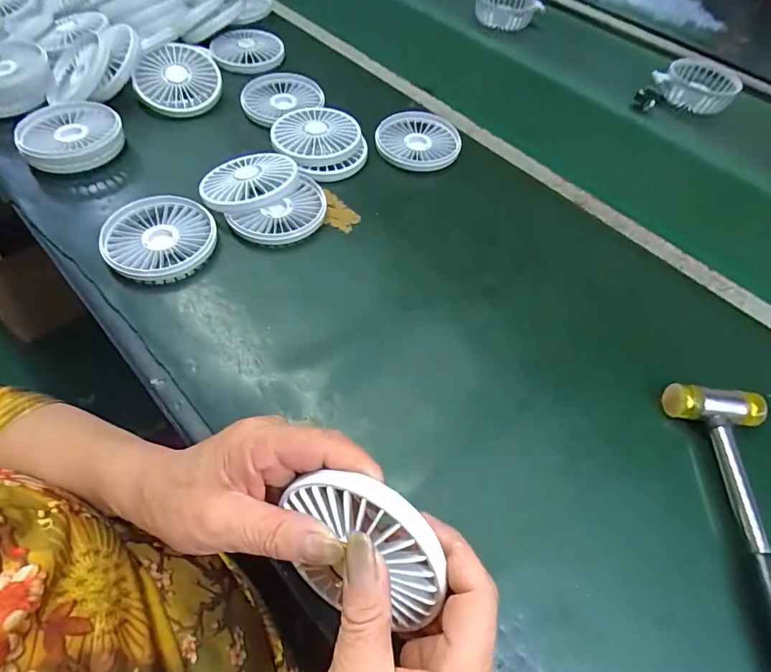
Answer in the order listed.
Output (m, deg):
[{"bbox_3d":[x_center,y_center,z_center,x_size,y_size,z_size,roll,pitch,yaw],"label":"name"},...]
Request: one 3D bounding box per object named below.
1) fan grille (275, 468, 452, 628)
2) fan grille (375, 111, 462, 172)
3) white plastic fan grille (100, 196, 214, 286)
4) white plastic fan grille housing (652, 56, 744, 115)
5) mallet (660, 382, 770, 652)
[{"bbox_3d":[-0.011,0.099,0.212,0.078,0.083,0.011,9,23,24],"label":"fan grille"},{"bbox_3d":[0.039,-0.218,0.502,0.086,0.023,0.083,2,55,-3],"label":"fan grille"},{"bbox_3d":[-0.187,-0.079,0.379,0.081,0.022,0.083,2,55,-3],"label":"white plastic fan grille"},{"bbox_3d":[0.428,-0.342,0.634,0.098,0.040,0.102,37,60,20],"label":"white plastic fan grille housing"},{"bbox_3d":[0.229,0.141,0.264,0.060,0.028,0.238,3,55,-2],"label":"mallet"}]

